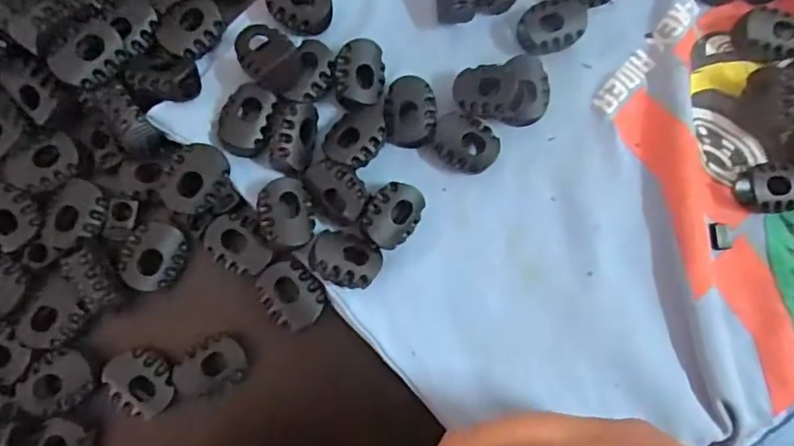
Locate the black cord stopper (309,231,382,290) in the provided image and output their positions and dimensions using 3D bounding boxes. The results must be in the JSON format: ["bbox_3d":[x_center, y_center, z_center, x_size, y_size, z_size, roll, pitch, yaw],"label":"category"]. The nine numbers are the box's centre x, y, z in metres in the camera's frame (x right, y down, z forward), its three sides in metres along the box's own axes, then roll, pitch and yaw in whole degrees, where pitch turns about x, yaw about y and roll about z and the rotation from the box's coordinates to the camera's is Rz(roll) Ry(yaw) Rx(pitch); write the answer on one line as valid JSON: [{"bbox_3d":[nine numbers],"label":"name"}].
[{"bbox_3d":[-0.016,0.011,0.172,0.022,0.007,0.015,22,85,-4],"label":"black cord stopper"}]

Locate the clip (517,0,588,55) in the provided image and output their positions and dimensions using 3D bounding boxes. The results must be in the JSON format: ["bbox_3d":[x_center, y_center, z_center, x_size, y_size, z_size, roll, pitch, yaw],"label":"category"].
[{"bbox_3d":[0.052,-0.066,0.190,0.023,0.008,0.017,-15,85,-6],"label":"clip"}]

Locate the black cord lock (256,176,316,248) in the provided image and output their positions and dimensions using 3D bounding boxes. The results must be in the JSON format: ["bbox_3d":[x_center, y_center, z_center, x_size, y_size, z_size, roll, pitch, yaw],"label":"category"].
[{"bbox_3d":[-0.033,-0.003,0.170,0.015,0.007,0.020,-15,88,-6],"label":"black cord lock"}]

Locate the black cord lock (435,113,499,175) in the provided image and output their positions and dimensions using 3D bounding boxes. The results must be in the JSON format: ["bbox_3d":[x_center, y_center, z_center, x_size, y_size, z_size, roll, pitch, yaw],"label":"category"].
[{"bbox_3d":[0.022,-0.025,0.184,0.021,0.008,0.017,19,85,-4],"label":"black cord lock"}]

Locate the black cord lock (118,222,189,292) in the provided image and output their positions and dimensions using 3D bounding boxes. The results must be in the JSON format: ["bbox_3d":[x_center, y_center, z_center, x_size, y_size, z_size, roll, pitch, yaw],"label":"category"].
[{"bbox_3d":[-0.074,0.010,0.170,0.017,0.004,0.021,22,85,-4],"label":"black cord lock"}]

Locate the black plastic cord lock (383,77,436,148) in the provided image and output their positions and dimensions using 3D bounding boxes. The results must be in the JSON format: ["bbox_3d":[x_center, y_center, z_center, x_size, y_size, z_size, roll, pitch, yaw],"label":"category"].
[{"bbox_3d":[0.004,-0.036,0.182,0.016,0.005,0.023,0,86,-6],"label":"black plastic cord lock"}]

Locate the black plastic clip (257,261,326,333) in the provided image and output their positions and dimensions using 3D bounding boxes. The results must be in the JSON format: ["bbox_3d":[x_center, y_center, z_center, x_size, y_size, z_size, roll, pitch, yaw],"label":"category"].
[{"bbox_3d":[-0.032,0.022,0.172,0.018,0.004,0.021,-45,91,-7],"label":"black plastic clip"}]

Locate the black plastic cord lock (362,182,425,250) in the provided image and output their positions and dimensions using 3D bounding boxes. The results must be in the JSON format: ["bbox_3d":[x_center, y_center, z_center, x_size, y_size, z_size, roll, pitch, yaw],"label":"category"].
[{"bbox_3d":[-0.001,-0.003,0.178,0.016,0.007,0.021,42,84,-2],"label":"black plastic cord lock"}]

